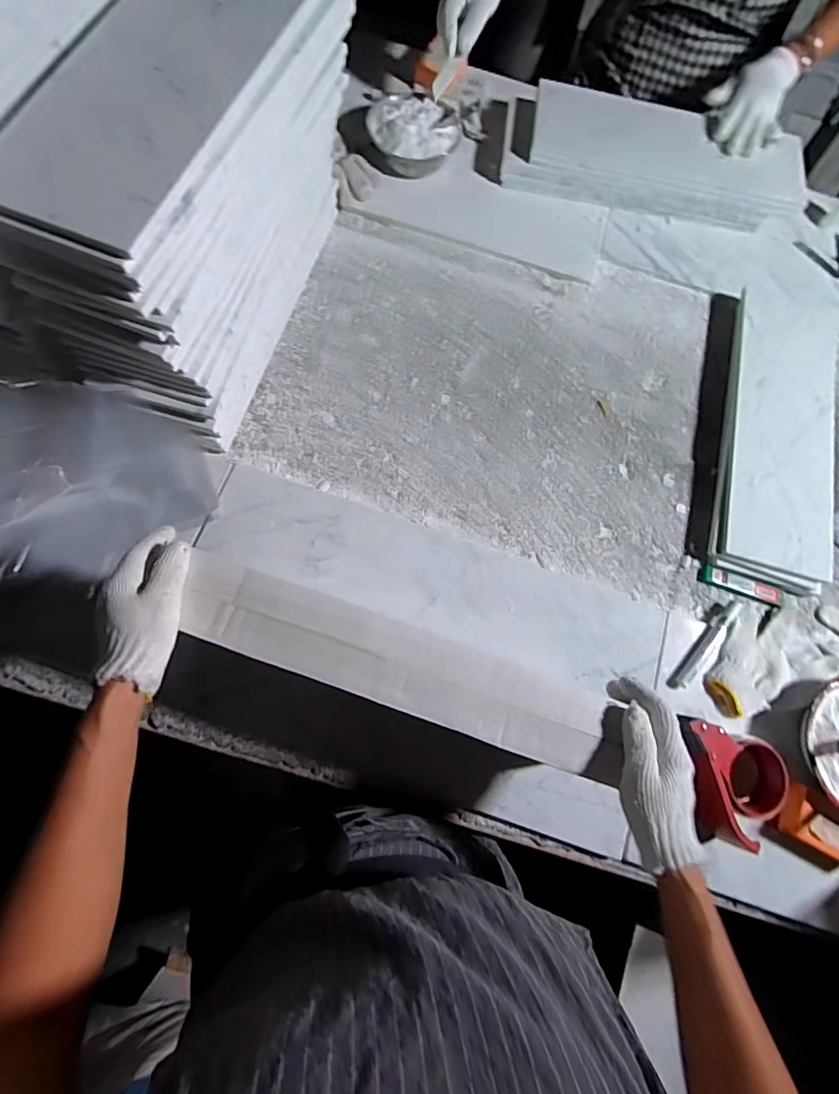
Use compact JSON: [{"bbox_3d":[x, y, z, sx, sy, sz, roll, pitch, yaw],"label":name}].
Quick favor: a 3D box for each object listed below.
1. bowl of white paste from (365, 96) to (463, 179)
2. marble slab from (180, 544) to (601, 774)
[{"bbox_3d":[-0.008,-0.671,0.781,0.150,0.061,0.140,-7,75,-5],"label":"bowl of white paste"},{"bbox_3d":[-0.023,0.105,0.430,0.384,0.015,0.078,20,73,1],"label":"marble slab"}]

